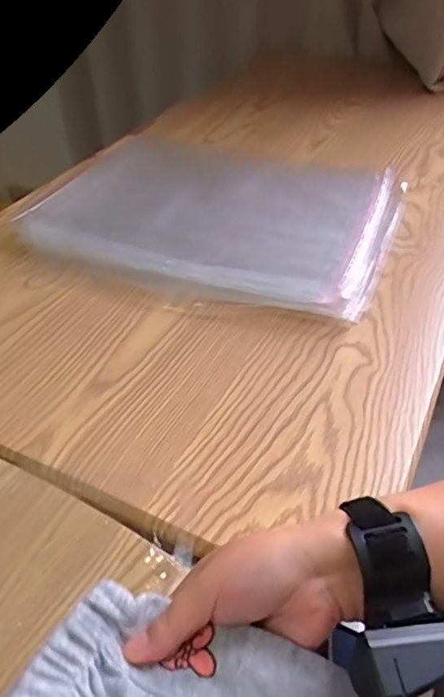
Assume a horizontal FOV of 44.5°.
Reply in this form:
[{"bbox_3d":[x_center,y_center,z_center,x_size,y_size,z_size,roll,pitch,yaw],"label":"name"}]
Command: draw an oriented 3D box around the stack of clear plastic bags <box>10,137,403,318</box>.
[{"bbox_3d":[-0.008,-0.190,0.702,0.442,0.022,0.358,15,46,16],"label":"stack of clear plastic bags"}]

